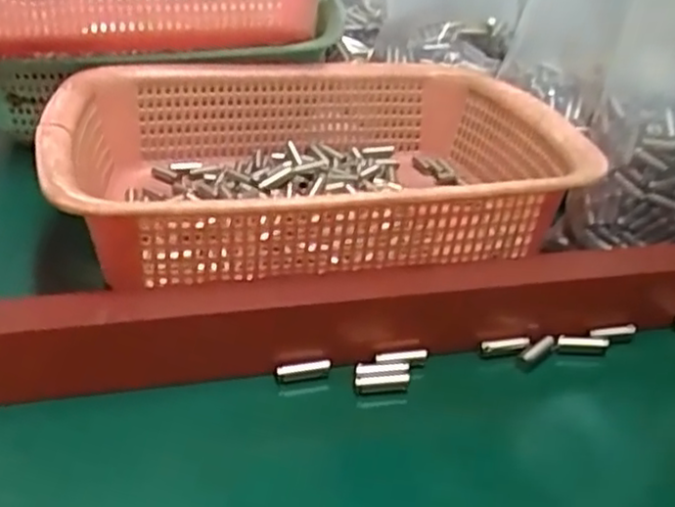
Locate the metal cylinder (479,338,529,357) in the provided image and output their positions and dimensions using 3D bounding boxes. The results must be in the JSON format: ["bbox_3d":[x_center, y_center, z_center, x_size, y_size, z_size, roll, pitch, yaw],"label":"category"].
[{"bbox_3d":[0.083,0.045,0.359,0.025,0.006,0.008,-8,32,-16],"label":"metal cylinder"}]

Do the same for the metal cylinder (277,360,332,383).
[{"bbox_3d":[-0.015,0.054,0.335,0.026,0.008,0.006,-12,33,-22],"label":"metal cylinder"}]

